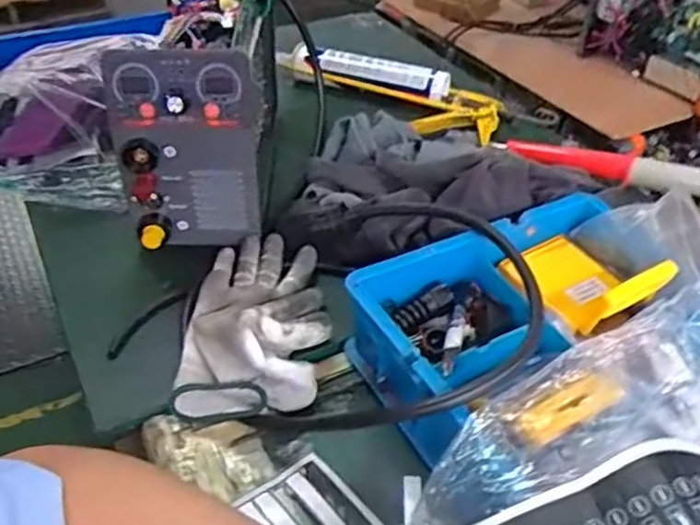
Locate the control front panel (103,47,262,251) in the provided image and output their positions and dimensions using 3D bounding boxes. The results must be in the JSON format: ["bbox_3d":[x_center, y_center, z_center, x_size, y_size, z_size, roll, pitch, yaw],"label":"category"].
[{"bbox_3d":[-0.149,-0.090,0.630,0.126,0.202,0.046,-3,41,-8],"label":"control front panel"}]

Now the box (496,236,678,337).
[{"bbox_3d":[0.202,0.009,0.589,0.084,0.060,0.123,-21,46,-26],"label":"box"}]

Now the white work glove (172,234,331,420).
[{"bbox_3d":[-0.075,0.035,0.577,0.110,0.071,0.199,6,40,3],"label":"white work glove"}]

